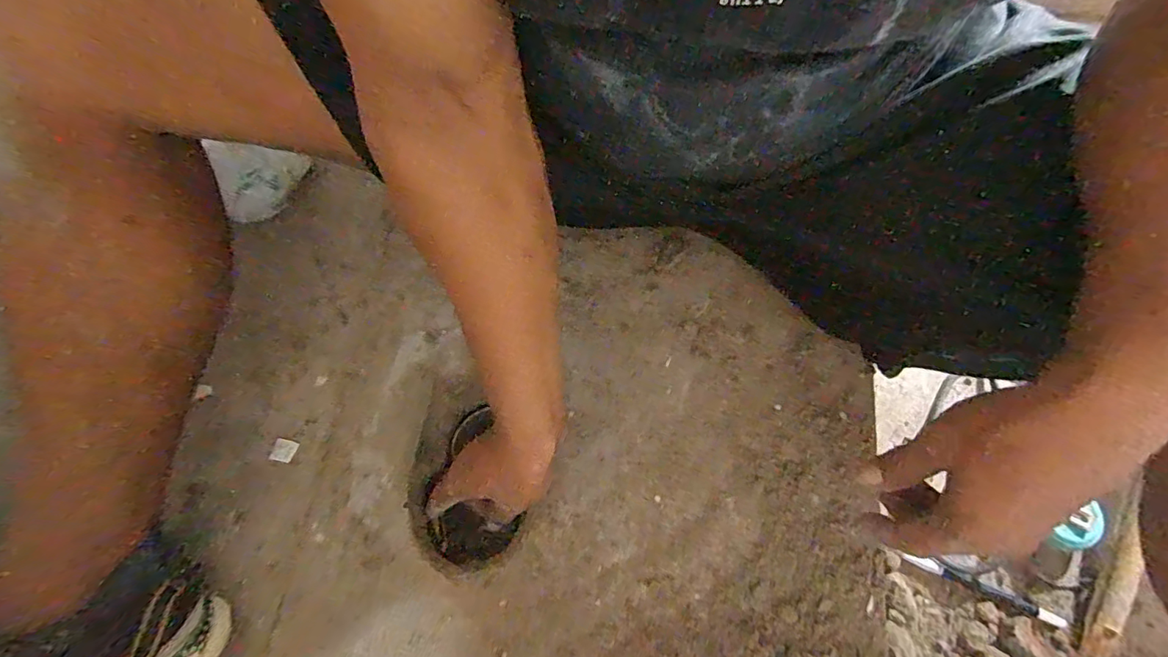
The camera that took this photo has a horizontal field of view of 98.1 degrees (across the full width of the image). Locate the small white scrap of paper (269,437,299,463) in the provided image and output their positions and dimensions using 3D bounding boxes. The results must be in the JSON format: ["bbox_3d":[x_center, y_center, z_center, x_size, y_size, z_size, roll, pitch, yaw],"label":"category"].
[{"bbox_3d":[-0.279,0.113,0.470,0.022,0.004,0.020,11,71,6],"label":"small white scrap of paper"}]

